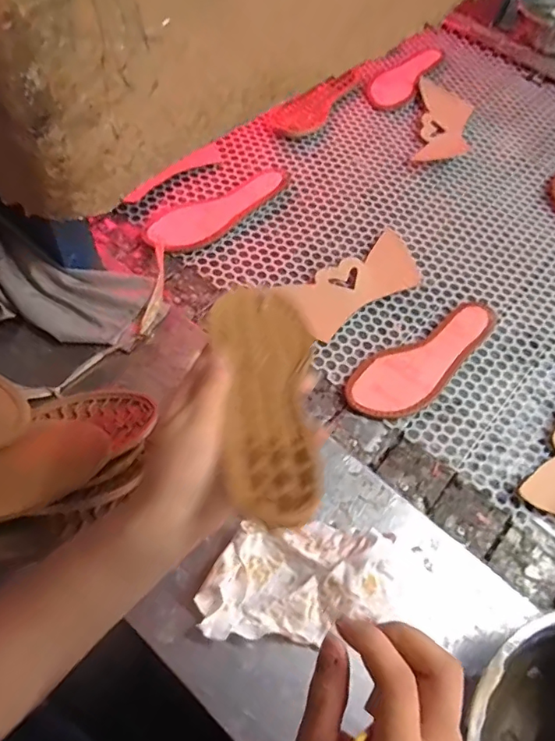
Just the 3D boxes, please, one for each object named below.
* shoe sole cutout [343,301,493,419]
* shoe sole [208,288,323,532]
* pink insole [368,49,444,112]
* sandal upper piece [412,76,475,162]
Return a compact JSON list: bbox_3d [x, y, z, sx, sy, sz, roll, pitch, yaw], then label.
[{"bbox_3d":[0.169,-0.013,0.576,0.213,0.010,0.077,-35,70,-21],"label":"shoe sole cutout"},{"bbox_3d":[-0.008,0.006,0.355,0.074,0.025,0.223,1,41,-5],"label":"shoe sole"},{"bbox_3d":[0.212,-0.500,0.859,0.072,0.008,0.186,32,69,7],"label":"pink insole"},{"bbox_3d":[0.264,-0.391,0.801,0.083,0.010,0.185,11,64,3],"label":"sandal upper piece"}]

